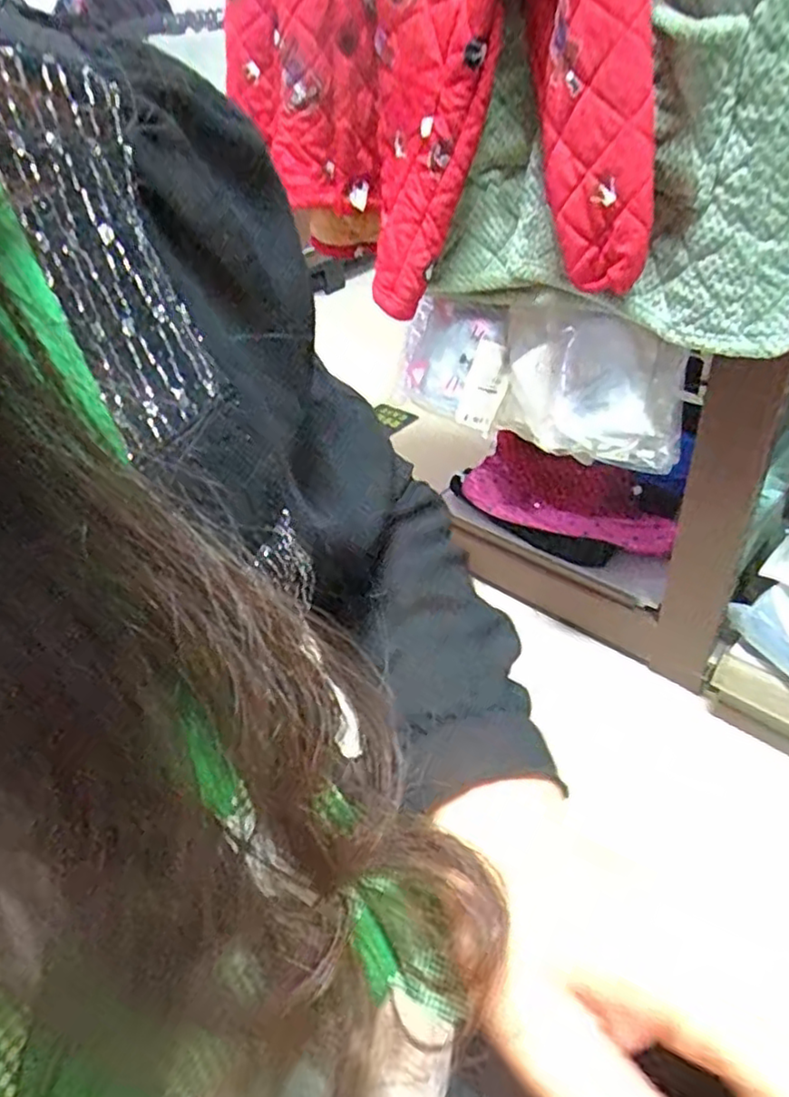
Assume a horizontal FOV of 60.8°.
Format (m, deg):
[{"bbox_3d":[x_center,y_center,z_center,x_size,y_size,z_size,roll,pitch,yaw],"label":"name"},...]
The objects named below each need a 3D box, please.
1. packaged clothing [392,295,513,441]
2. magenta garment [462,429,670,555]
[{"bbox_3d":[0.079,-0.248,0.895,0.145,0.157,0.035,23,33,10],"label":"packaged clothing"},{"bbox_3d":[0.294,-0.088,1.137,0.347,0.073,0.159,19,46,29],"label":"magenta garment"}]

